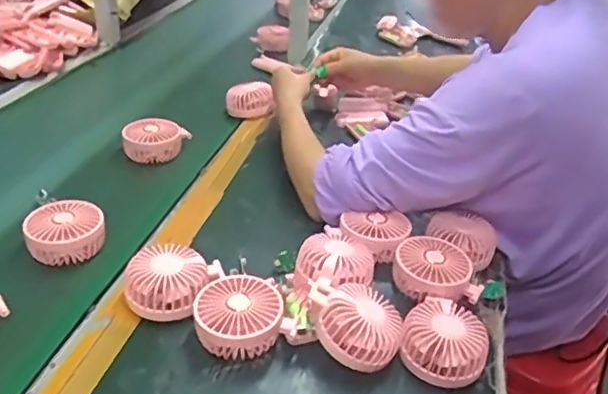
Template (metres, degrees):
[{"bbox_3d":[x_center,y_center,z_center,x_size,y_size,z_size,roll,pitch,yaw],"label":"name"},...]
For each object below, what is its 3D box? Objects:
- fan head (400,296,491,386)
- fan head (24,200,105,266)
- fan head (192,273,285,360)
[{"bbox_3d":[0.143,0.146,0.591,0.084,0.043,0.084,4,32,-2],"label":"fan head"},{"bbox_3d":[-0.286,0.042,0.699,0.090,0.042,0.076,-4,33,-15],"label":"fan head"},{"bbox_3d":[-0.066,0.120,0.594,0.088,0.042,0.088,3,32,-4],"label":"fan head"}]

